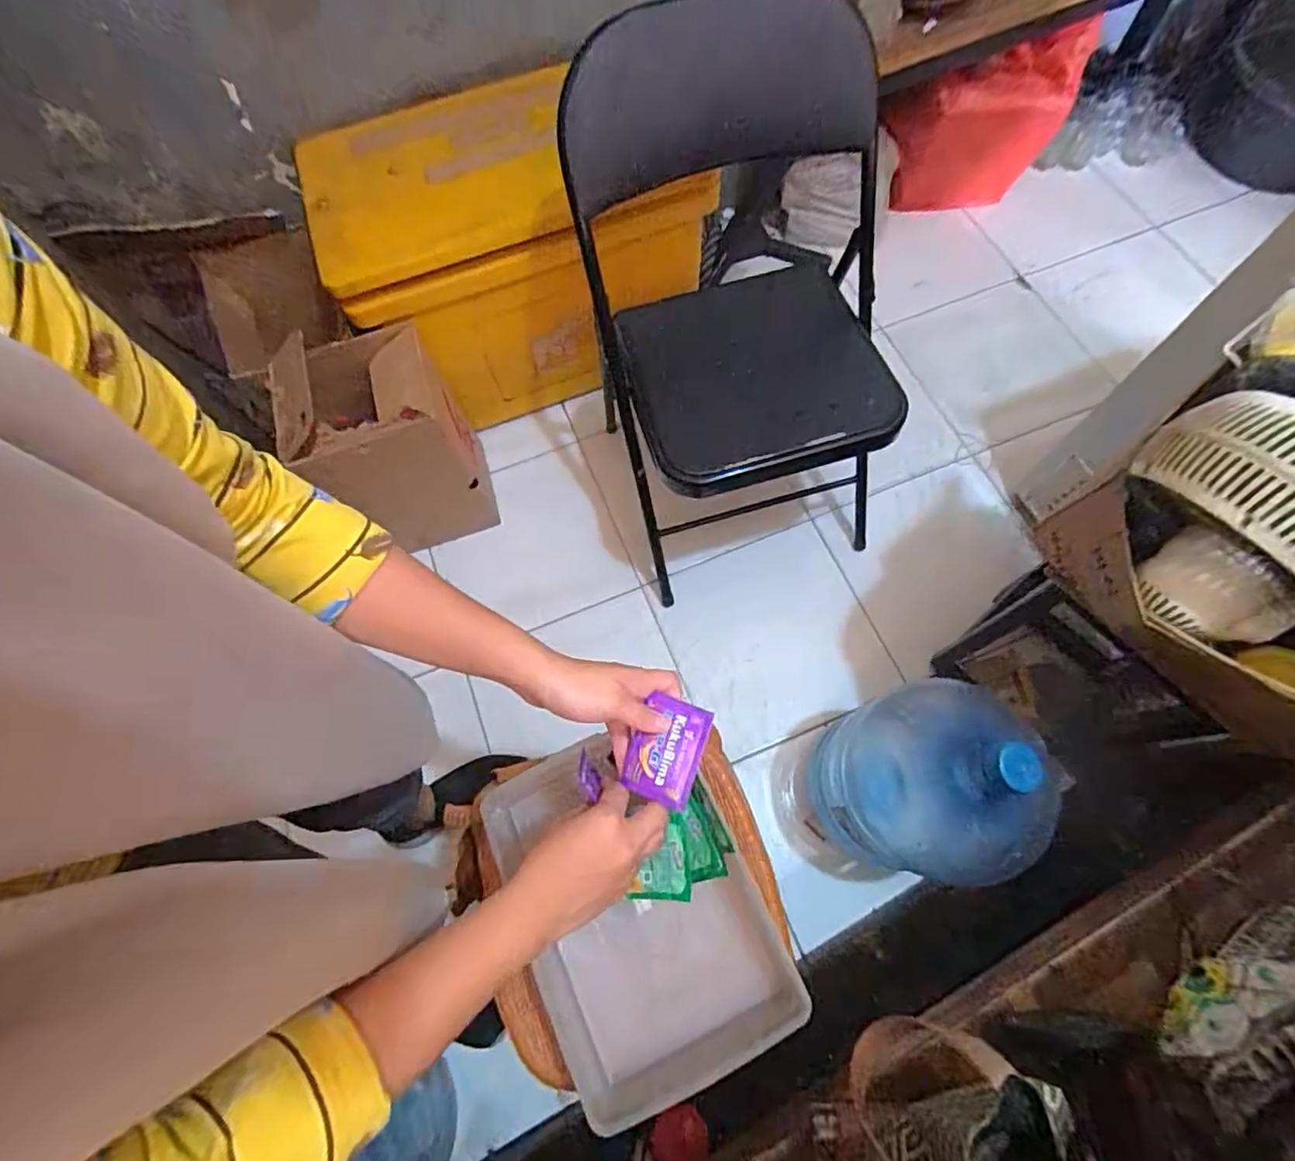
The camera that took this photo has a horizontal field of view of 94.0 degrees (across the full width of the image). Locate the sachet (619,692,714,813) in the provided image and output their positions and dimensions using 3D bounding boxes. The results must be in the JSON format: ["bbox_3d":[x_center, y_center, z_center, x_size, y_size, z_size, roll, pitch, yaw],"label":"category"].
[{"bbox_3d":[0.014,0.131,0.466,0.054,0.005,0.077,16,87,14],"label":"sachet"}]

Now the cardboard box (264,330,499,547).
[{"bbox_3d":[-0.485,-0.254,1.183,0.264,0.383,0.258,-20,69,-5],"label":"cardboard box"}]

